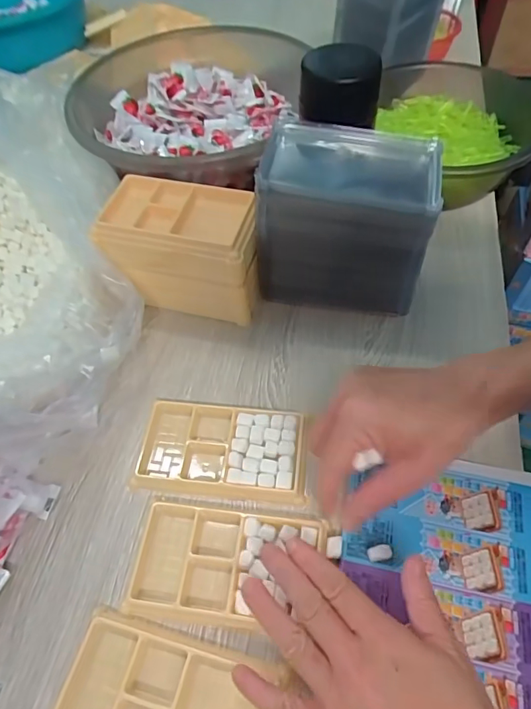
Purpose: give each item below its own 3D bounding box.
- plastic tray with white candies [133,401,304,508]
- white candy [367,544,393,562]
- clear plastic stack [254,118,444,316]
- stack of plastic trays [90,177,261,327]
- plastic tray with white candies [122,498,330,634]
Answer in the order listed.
[{"bbox_3d":[-0.036,0.075,0.385,0.129,0.011,0.077,4,55,7],"label":"plastic tray with white candies"},{"bbox_3d":[0.079,0.136,0.330,0.016,0.007,0.011,-8,55,-1],"label":"white candy"},{"bbox_3d":[0.070,-0.113,0.426,0.135,0.138,0.081,8,56,10],"label":"clear plastic stack"},{"bbox_3d":[-0.070,-0.095,0.449,0.140,0.097,0.075,12,57,13],"label":"stack of plastic trays"},{"bbox_3d":[-0.026,0.146,0.334,0.129,0.014,0.078,5,55,8],"label":"plastic tray with white candies"}]

